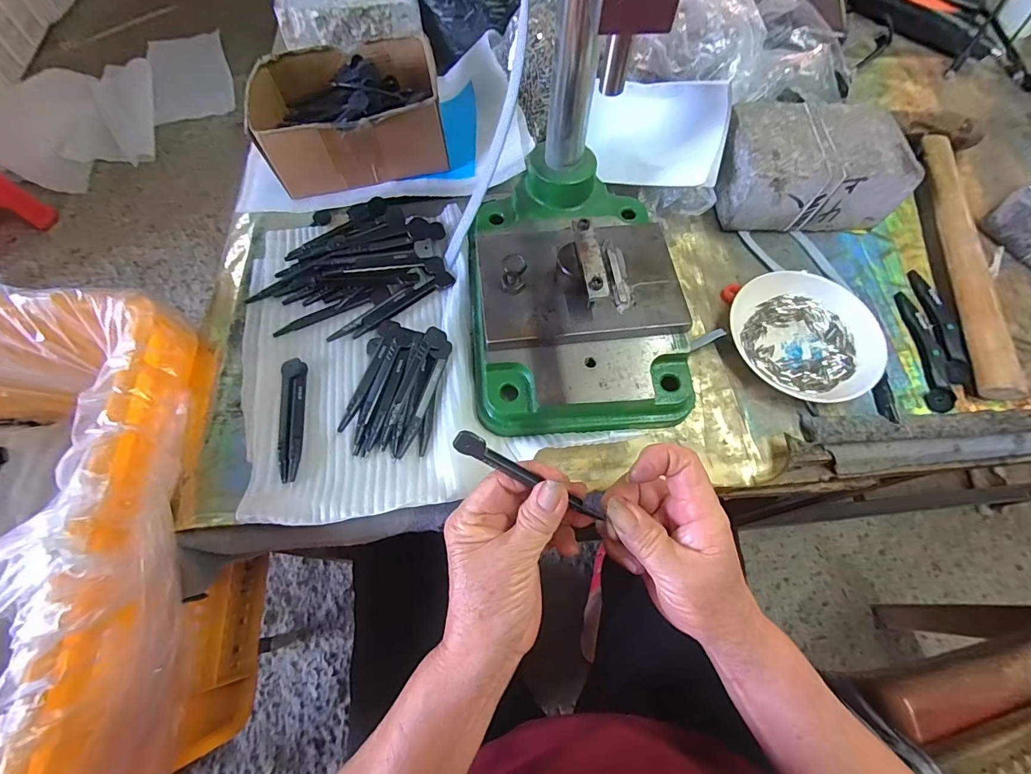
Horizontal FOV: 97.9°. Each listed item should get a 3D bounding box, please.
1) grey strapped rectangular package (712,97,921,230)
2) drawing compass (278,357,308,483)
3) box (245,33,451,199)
[{"bbox_3d":[0.268,-0.207,0.423,0.149,0.066,0.100,-1,65,-2],"label":"grey strapped rectangular package"},{"bbox_3d":[-0.167,0.022,0.333,0.019,0.007,0.096,-8,65,-5],"label":"drawing compass"},{"bbox_3d":[-0.155,-0.260,0.428,0.160,0.064,0.127,-11,66,-6],"label":"box"}]

